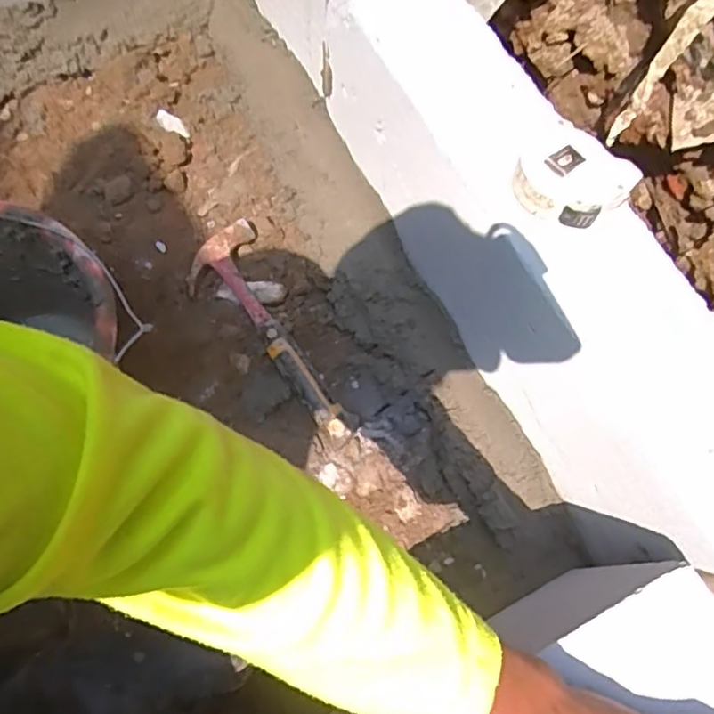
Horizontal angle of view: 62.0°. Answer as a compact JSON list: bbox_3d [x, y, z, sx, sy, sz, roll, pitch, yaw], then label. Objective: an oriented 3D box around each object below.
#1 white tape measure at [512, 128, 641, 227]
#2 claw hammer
[{"bbox_3d":[0.154,-0.126,0.430,0.065,0.034,0.072,-42,75,-17],"label":"white tape measure"},{"bbox_3d":[-0.108,-0.023,0.643,0.087,0.028,0.263,-24,71,-12],"label":"claw hammer"}]

